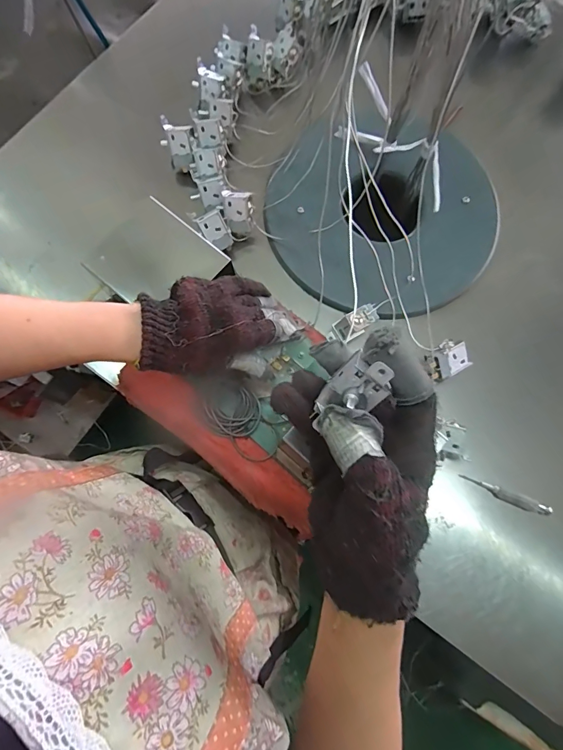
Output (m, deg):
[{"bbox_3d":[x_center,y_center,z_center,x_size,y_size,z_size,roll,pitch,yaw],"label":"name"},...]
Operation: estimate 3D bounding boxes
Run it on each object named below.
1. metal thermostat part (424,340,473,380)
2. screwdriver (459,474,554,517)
[{"bbox_3d":[0.193,-0.018,0.452,0.052,0.016,0.038,-30,79,-7],"label":"metal thermostat part"},{"bbox_3d":[0.260,0.140,0.451,0.100,0.015,0.014,21,77,5],"label":"screwdriver"}]

